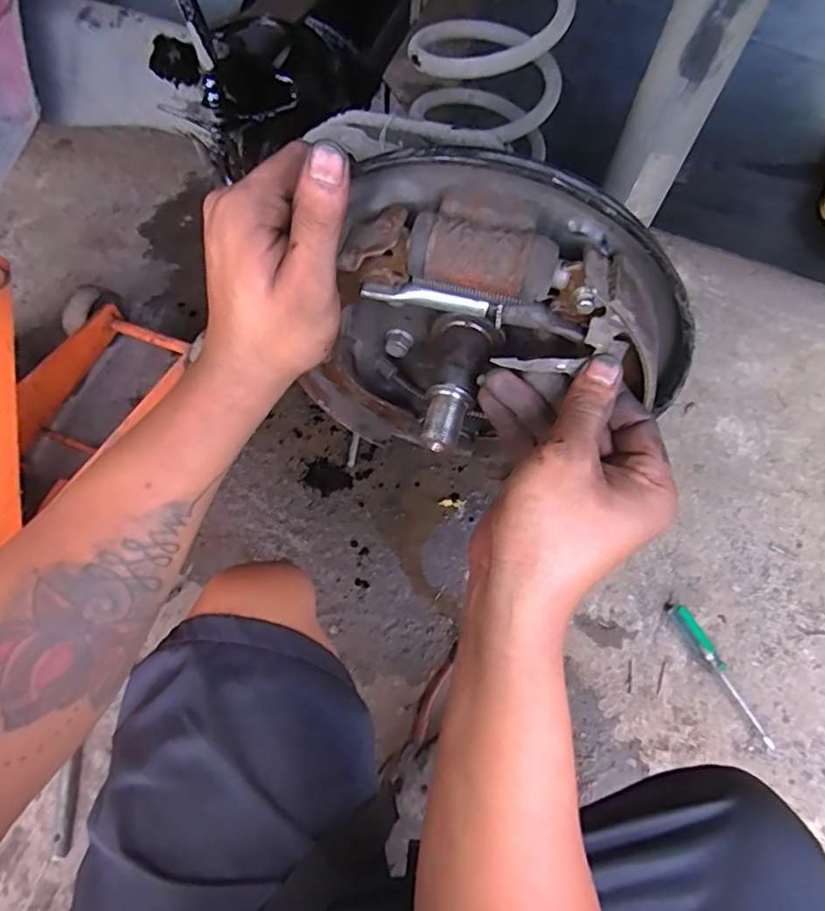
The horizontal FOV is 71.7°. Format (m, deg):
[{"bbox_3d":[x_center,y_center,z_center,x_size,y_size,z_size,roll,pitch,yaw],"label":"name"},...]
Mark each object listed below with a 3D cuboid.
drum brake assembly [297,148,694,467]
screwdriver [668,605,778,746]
[{"bbox_3d":[0.037,-0.048,0.301,0.194,0.190,0.089,16,67,8],"label":"drum brake assembly"},{"bbox_3d":[0.386,0.273,0.713,0.025,0.020,0.180,-23,67,-10],"label":"screwdriver"}]

